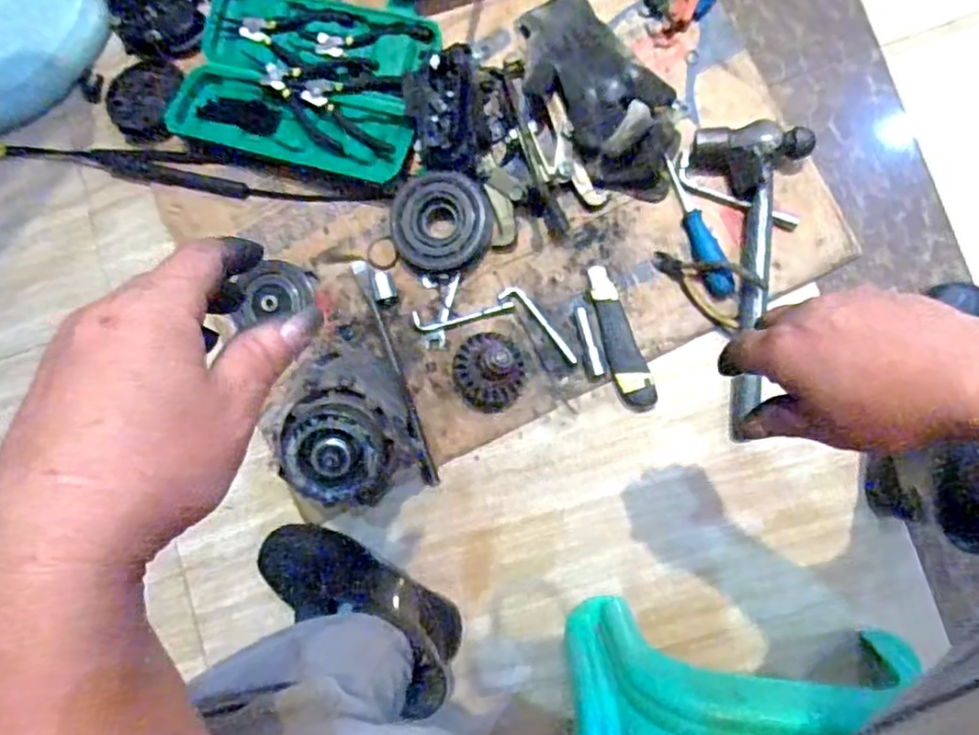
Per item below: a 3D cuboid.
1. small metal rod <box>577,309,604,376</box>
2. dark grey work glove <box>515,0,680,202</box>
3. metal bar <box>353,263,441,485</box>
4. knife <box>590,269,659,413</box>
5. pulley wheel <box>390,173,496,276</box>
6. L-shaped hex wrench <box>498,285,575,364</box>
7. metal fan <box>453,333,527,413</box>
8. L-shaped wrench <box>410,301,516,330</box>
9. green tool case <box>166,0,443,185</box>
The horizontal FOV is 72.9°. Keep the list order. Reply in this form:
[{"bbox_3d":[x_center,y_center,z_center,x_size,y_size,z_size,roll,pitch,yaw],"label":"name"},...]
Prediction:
[{"bbox_3d":[0.112,-0.029,0.733,0.010,0.006,0.076,-16,86,7],"label":"small metal rod"},{"bbox_3d":[0.122,-0.305,0.727,0.128,0.050,0.259,-38,83,5],"label":"dark grey work glove"},{"bbox_3d":[-0.109,0.005,0.765,0.017,0.010,0.272,-20,85,7],"label":"metal bar"},{"bbox_3d":[0.142,-0.032,0.729,0.038,0.012,0.164,-20,85,7],"label":"knife"},{"bbox_3d":[-0.054,-0.162,0.746,0.112,0.044,0.105,0,88,8],"label":"pulley wheel"},{"bbox_3d":[0.058,-0.050,0.742,0.113,0.005,0.021,44,94,7],"label":"L-shaped hex wrench"},{"bbox_3d":[0.000,0.005,0.722,0.069,0.063,0.085,-10,87,8],"label":"metal fan"},{"bbox_3d":[-0.030,-0.058,0.757,0.115,0.006,0.022,-6,87,8],"label":"L-shaped wrench"},{"bbox_3d":[-0.222,-0.343,0.787,0.292,0.029,0.204,15,90,8],"label":"green tool case"}]

